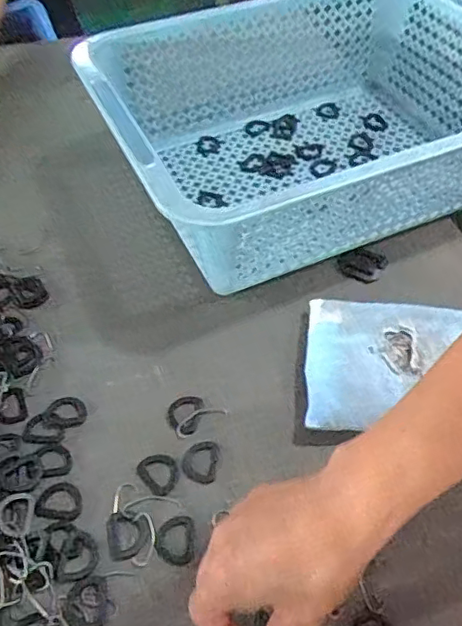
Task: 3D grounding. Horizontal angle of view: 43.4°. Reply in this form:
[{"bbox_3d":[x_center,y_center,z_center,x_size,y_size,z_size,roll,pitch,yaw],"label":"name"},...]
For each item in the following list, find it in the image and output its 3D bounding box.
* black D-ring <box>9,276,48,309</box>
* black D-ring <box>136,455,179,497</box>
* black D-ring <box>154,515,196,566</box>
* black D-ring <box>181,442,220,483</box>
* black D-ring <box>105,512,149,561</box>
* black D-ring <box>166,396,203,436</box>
[{"bbox_3d":[-0.174,-0.019,0.497,0.028,0.004,0.037,-27,56,-20],"label":"black D-ring"},{"bbox_3d":[-0.049,0.109,0.397,0.024,0.004,0.029,-34,59,-25],"label":"black D-ring"},{"bbox_3d":[-0.035,0.145,0.369,0.026,0.004,0.030,-12,52,-10],"label":"black D-ring"},{"bbox_3d":[-0.021,0.102,0.403,0.025,0.004,0.031,8,52,7],"label":"black D-ring"},{"bbox_3d":[-0.065,0.140,0.369,0.026,0.004,0.030,-12,52,-10],"label":"black D-ring"},{"bbox_3d":[-0.034,0.072,0.425,0.026,0.004,0.032,19,54,15],"label":"black D-ring"}]

